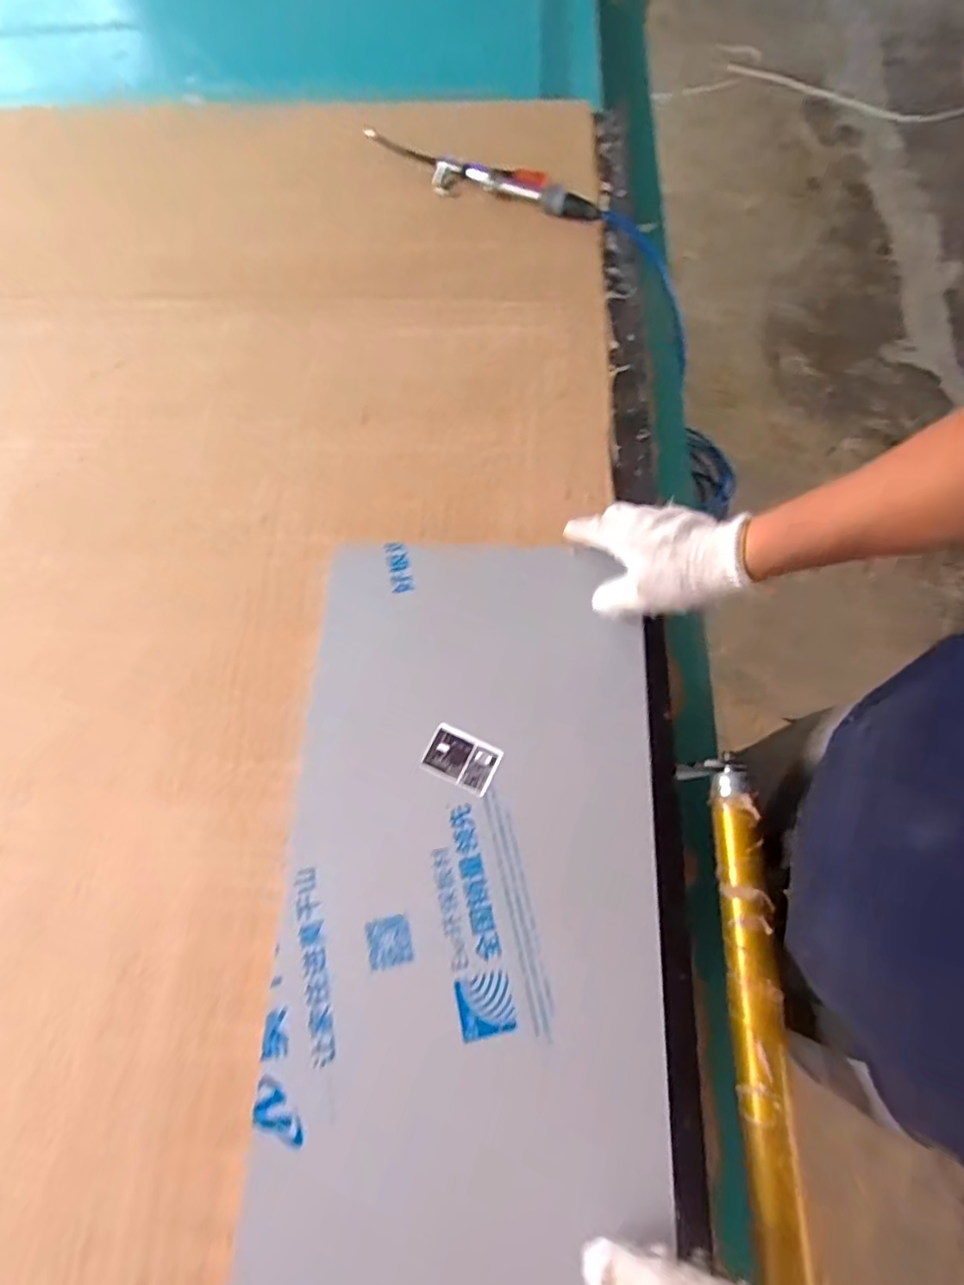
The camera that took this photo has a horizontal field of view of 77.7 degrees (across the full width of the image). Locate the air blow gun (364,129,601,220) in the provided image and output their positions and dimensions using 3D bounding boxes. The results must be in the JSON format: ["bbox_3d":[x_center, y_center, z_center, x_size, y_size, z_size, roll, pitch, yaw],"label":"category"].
[{"bbox_3d":[-0.004,-0.572,0.736,0.316,0.040,0.031,27,75,9],"label":"air blow gun"}]

